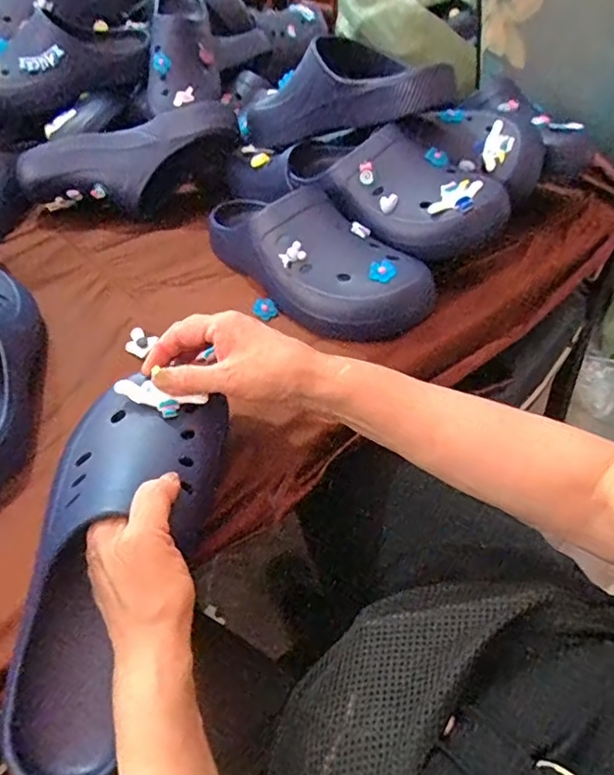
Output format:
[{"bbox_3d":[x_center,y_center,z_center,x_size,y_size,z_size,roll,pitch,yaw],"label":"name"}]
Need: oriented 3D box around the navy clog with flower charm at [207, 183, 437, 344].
[{"bbox_3d":[-0.012,-0.153,0.605,0.109,0.081,0.312,-36,54,-29],"label":"navy clog with flower charm"}]

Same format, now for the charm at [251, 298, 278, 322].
[{"bbox_3d":[-0.044,-0.084,0.598,0.027,0.008,0.022,25,86,0],"label":"charm"}]

